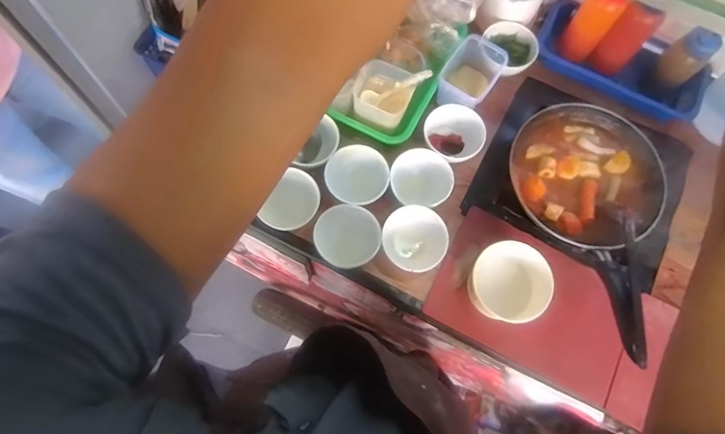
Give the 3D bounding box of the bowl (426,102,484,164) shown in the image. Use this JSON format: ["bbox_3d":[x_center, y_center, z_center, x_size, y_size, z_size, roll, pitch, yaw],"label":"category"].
[{"bbox_3d":[0.144,-0.129,0.739,0.088,0.053,0.091,1,72,-2],"label":"bowl"}]

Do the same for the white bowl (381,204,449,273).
[{"bbox_3d":[0.074,0.036,0.682,0.090,0.065,0.086,1,72,-2],"label":"white bowl"}]

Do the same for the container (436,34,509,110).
[{"bbox_3d":[0.172,-0.223,0.763,0.077,0.076,0.118,34,74,8],"label":"container"}]

